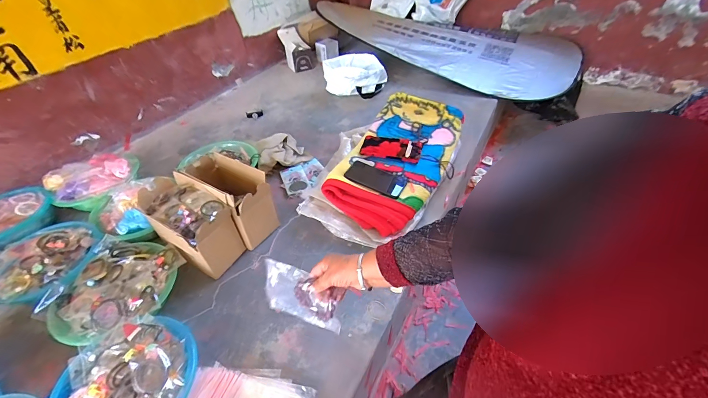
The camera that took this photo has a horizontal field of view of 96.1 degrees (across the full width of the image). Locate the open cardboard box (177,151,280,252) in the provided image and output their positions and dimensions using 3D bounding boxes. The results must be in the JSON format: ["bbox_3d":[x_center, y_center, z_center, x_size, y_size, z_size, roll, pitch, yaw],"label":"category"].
[{"bbox_3d":[-0.314,0.008,0.842,0.220,0.193,0.116,24,50,27],"label":"open cardboard box"}]

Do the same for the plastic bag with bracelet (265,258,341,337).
[{"bbox_3d":[-0.100,0.180,0.590,0.159,0.114,0.024,12,27,26],"label":"plastic bag with bracelet"}]

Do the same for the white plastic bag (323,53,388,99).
[{"bbox_3d":[0.004,-0.546,1.432,0.272,0.145,0.156,-4,43,0],"label":"white plastic bag"}]

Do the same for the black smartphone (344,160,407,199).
[{"bbox_3d":[0.060,-0.058,0.889,0.165,0.008,0.086,23,47,14],"label":"black smartphone"}]

